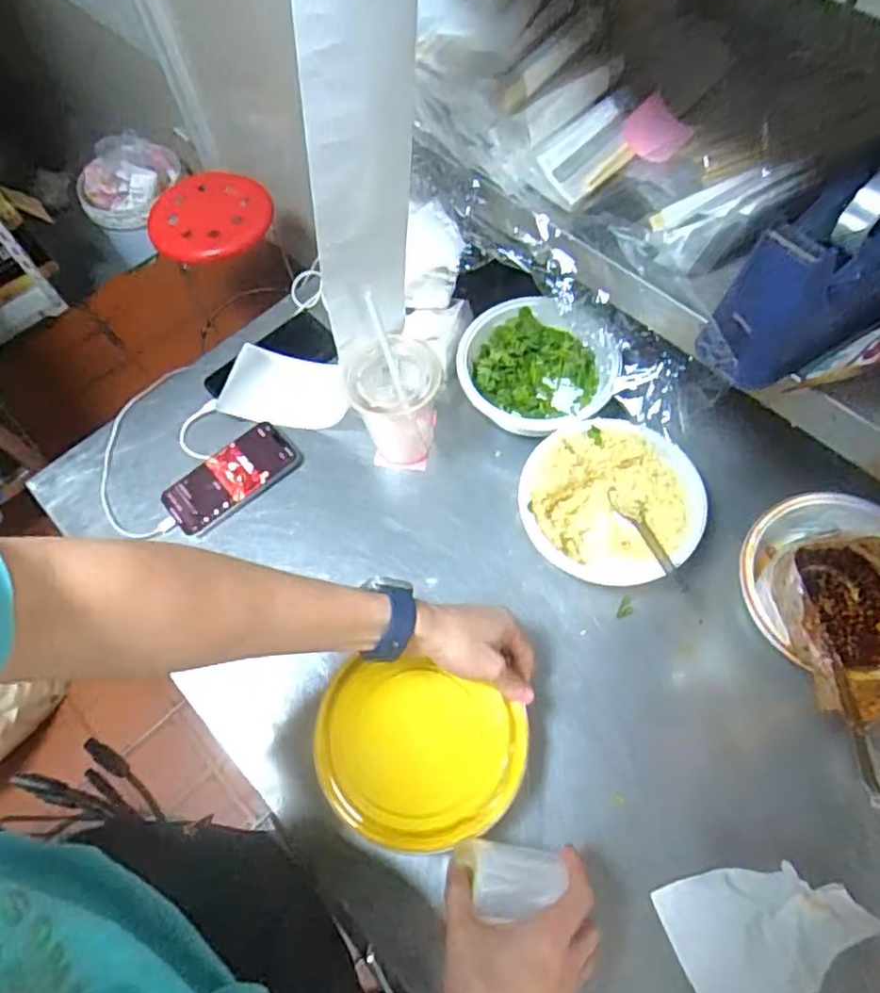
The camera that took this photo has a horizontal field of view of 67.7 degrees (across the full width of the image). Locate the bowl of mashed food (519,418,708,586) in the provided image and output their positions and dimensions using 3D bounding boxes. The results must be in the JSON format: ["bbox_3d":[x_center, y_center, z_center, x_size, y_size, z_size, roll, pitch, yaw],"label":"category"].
[{"bbox_3d":[0.169,0.008,0.650,0.163,0.064,0.164,-2,63,3],"label":"bowl of mashed food"}]

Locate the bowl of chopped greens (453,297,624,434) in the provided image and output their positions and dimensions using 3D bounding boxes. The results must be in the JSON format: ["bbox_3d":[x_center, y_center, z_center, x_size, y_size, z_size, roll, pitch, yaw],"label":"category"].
[{"bbox_3d":[0.111,-0.137,0.735,0.171,0.065,0.167,-2,63,3],"label":"bowl of chopped greens"}]

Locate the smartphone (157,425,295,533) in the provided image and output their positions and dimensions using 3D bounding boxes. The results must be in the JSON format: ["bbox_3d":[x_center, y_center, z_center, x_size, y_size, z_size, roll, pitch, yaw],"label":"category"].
[{"bbox_3d":[-0.233,-0.023,0.726,0.146,0.013,0.068,-38,67,-15],"label":"smartphone"}]

